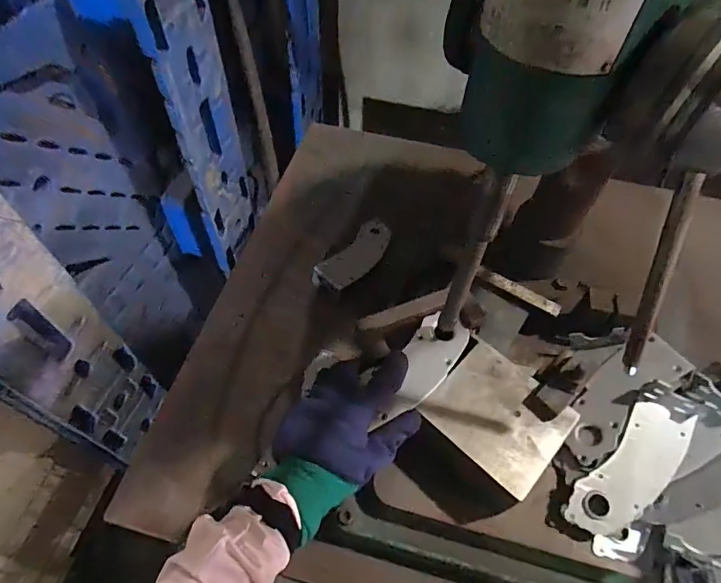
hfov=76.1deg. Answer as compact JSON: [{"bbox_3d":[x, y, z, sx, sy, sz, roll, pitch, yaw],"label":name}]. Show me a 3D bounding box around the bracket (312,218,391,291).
[{"bbox_3d":[-0.002,-0.063,0.760,0.070,0.019,0.172,32,62,18],"label":"bracket"}]

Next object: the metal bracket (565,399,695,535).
[{"bbox_3d":[0.290,0.191,0.490,0.064,0.011,0.163,41,74,18],"label":"metal bracket"}]

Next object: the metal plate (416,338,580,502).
[{"bbox_3d":[0.146,0.127,0.480,0.127,0.007,0.113,39,64,22],"label":"metal plate"}]

